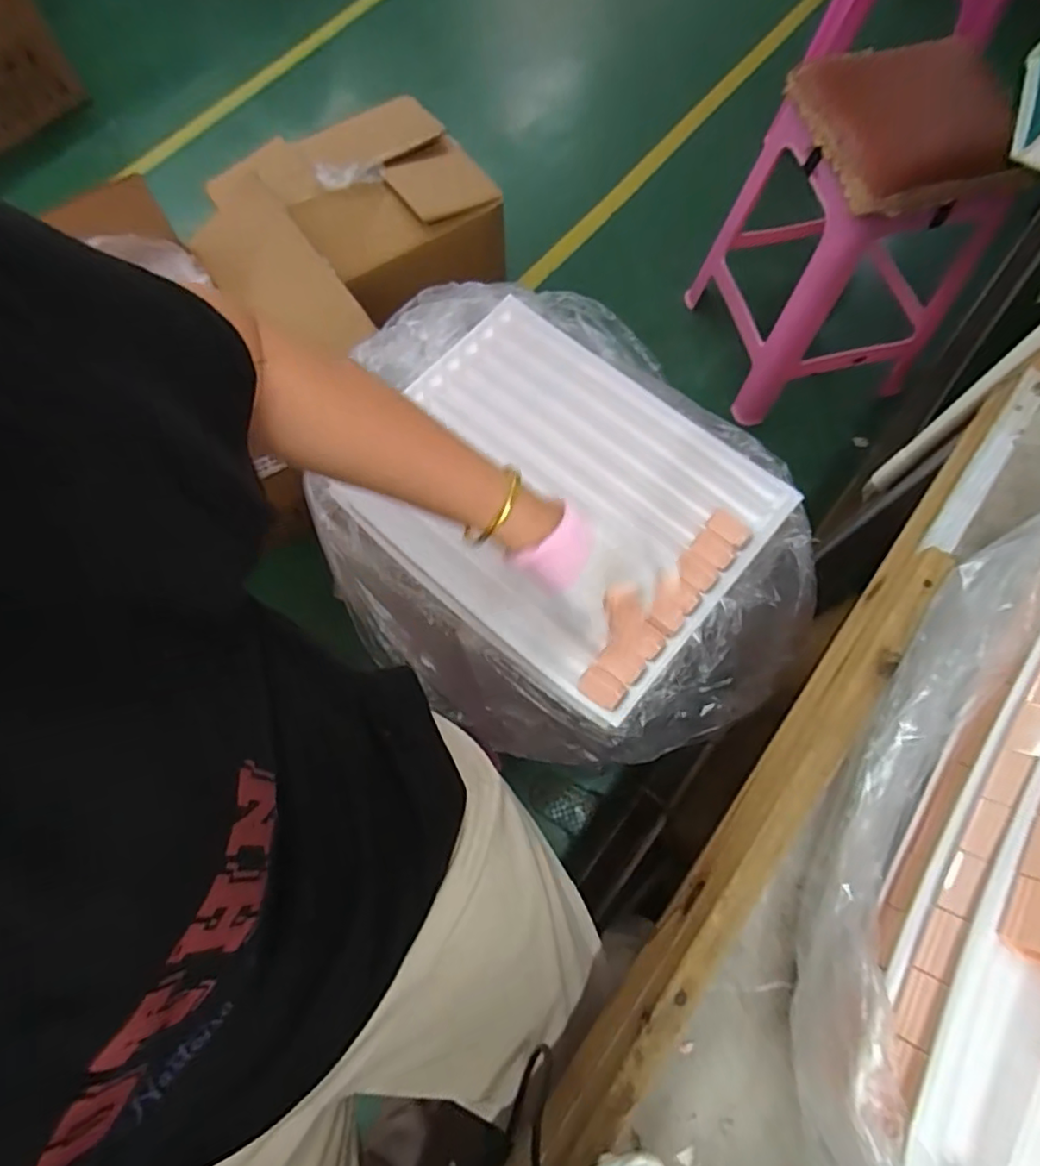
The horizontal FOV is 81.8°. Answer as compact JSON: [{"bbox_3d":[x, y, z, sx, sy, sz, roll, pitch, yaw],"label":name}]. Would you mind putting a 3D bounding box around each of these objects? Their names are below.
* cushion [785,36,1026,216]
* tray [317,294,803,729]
[{"bbox_3d":[0.571,-0.663,0.866,0.271,0.044,0.306,-12,70,-3],"label":"cushion"},{"bbox_3d":[0.038,-0.099,0.624,0.388,0.031,0.312,40,75,14],"label":"tray"}]

